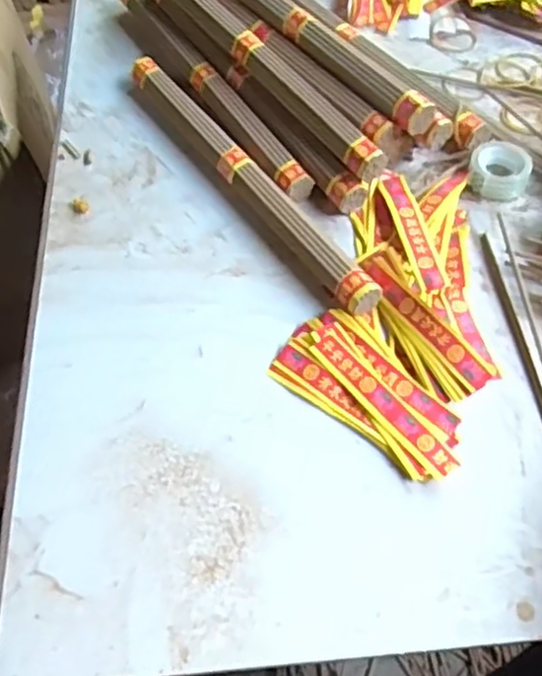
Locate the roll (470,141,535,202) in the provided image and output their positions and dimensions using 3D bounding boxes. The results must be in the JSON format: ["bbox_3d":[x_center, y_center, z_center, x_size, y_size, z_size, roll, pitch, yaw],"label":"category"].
[{"bbox_3d":[0.181,-0.133,0.534,0.046,0.019,0.046,-1,57,2],"label":"roll"}]

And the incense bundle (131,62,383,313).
[{"bbox_3d":[-0.021,-0.132,0.538,0.030,0.022,0.311,-31,61,-17],"label":"incense bundle"}]

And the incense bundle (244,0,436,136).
[{"bbox_3d":[0.024,-0.270,0.575,0.030,0.023,0.310,-33,62,-17],"label":"incense bundle"}]

